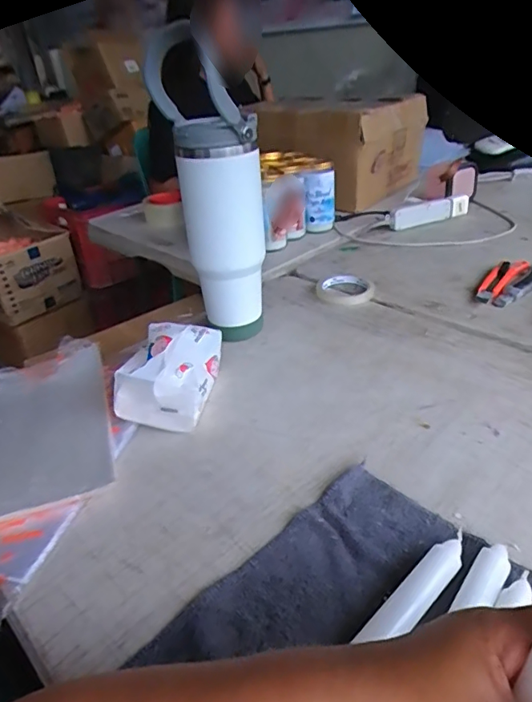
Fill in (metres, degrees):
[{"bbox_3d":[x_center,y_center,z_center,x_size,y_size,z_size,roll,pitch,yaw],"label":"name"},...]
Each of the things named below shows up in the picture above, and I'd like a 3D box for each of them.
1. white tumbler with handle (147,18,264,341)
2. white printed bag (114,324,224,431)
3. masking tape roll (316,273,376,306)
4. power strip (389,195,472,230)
[{"bbox_3d":[-0.059,-0.175,0.602,0.109,0.362,0.099,-7,32,-4],"label":"white tumbler with handle"},{"bbox_3d":[-0.103,0.024,0.553,0.090,0.078,0.116,3,33,11],"label":"white printed bag"},{"bbox_3d":[0.127,-0.100,0.793,0.090,0.017,0.090,-3,32,2],"label":"masking tape roll"},{"bbox_3d":[0.341,-0.287,1.022,0.180,0.041,0.026,-15,34,-16],"label":"power strip"}]

